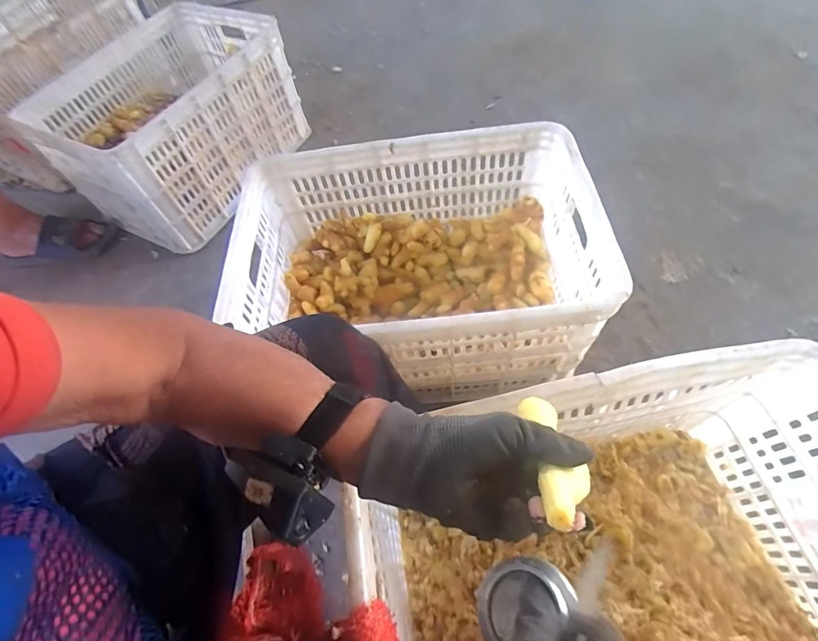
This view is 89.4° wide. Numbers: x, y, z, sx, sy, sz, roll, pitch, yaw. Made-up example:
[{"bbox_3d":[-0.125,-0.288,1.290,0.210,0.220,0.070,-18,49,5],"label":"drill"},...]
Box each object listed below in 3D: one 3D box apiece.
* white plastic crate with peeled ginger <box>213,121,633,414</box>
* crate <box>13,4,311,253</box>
[{"bbox_3d":[0.009,-0.087,0.674,0.506,0.246,0.347,-4,60,1],"label":"white plastic crate with peeled ginger"},{"bbox_3d":[-0.557,-0.476,0.992,0.392,0.257,0.498,21,64,18],"label":"crate"}]

